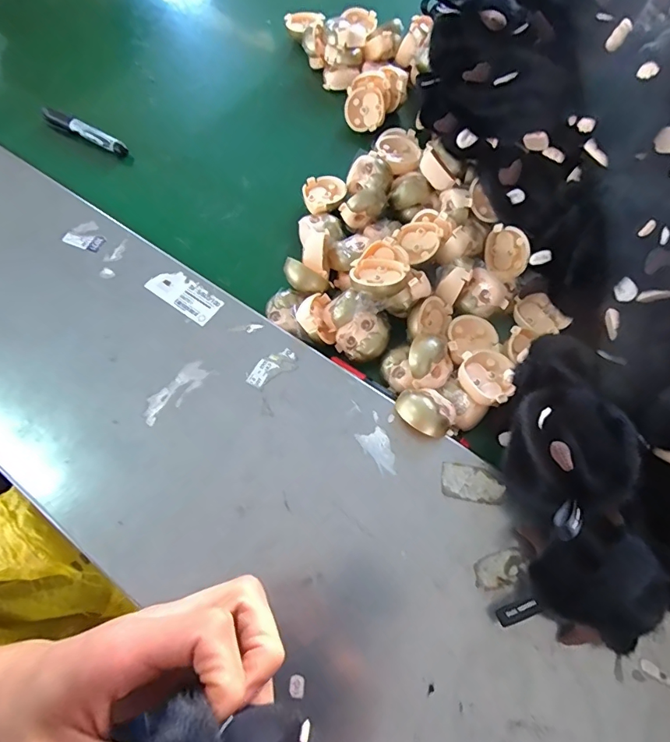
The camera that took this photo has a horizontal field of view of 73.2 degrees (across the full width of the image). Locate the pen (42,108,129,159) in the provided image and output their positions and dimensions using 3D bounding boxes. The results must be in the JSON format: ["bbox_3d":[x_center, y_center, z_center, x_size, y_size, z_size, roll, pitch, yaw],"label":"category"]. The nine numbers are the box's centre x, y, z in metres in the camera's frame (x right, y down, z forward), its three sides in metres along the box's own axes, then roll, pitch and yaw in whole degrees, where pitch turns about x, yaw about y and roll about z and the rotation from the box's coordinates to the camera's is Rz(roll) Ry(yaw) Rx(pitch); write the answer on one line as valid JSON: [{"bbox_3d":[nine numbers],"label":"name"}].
[{"bbox_3d":[-0.312,-0.296,0.561,0.132,0.023,0.018,27,70,15],"label":"pen"}]

